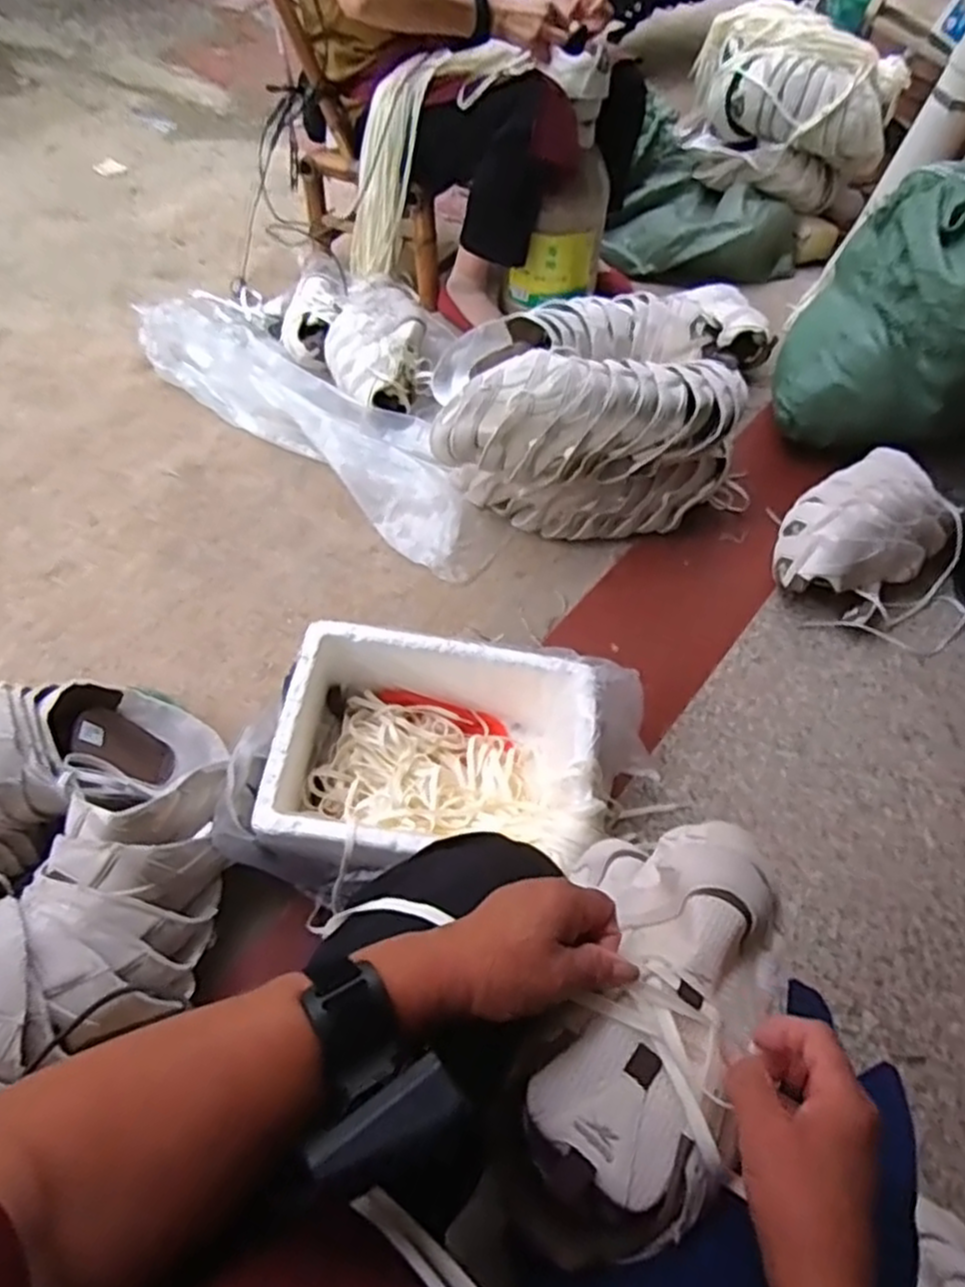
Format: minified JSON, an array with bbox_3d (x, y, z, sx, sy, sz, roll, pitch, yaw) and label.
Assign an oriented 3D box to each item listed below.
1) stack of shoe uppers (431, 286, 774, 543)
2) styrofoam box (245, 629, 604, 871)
[{"bbox_3d":[0.164,-0.354,1.157,0.477,0.241,0.304,-4,60,-10],"label":"stack of shoe uppers"},{"bbox_3d":[-0.055,0.141,0.858,0.343,0.156,0.260,9,58,-3],"label":"styrofoam box"}]

